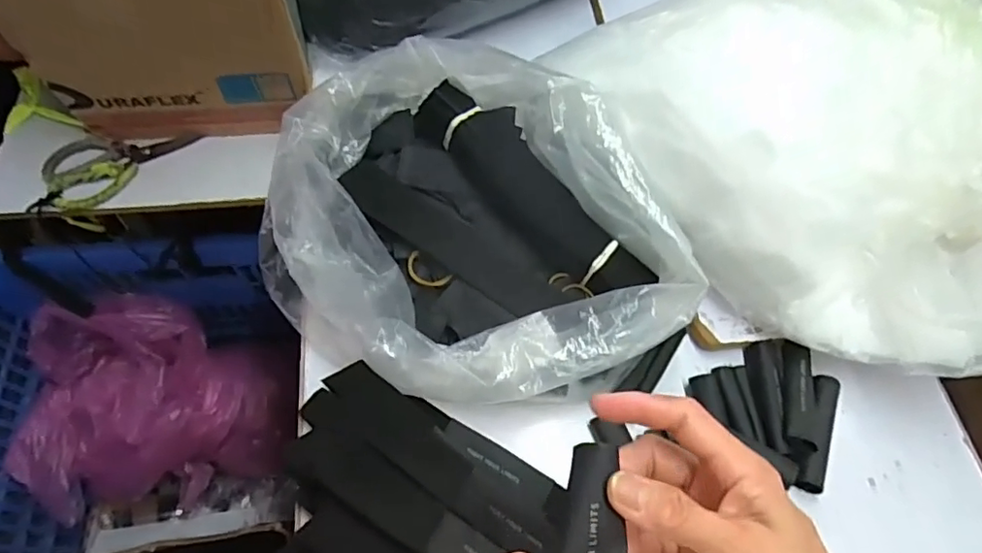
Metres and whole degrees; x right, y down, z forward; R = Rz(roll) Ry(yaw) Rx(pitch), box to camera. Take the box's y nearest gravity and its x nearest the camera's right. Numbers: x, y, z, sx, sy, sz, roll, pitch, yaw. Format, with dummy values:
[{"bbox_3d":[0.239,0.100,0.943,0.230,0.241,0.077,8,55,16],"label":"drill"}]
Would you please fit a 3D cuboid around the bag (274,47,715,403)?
[{"bbox_3d":[-0.040,-0.043,0.525,0.318,0.126,0.371,-29,67,-16],"label":"bag"}]

